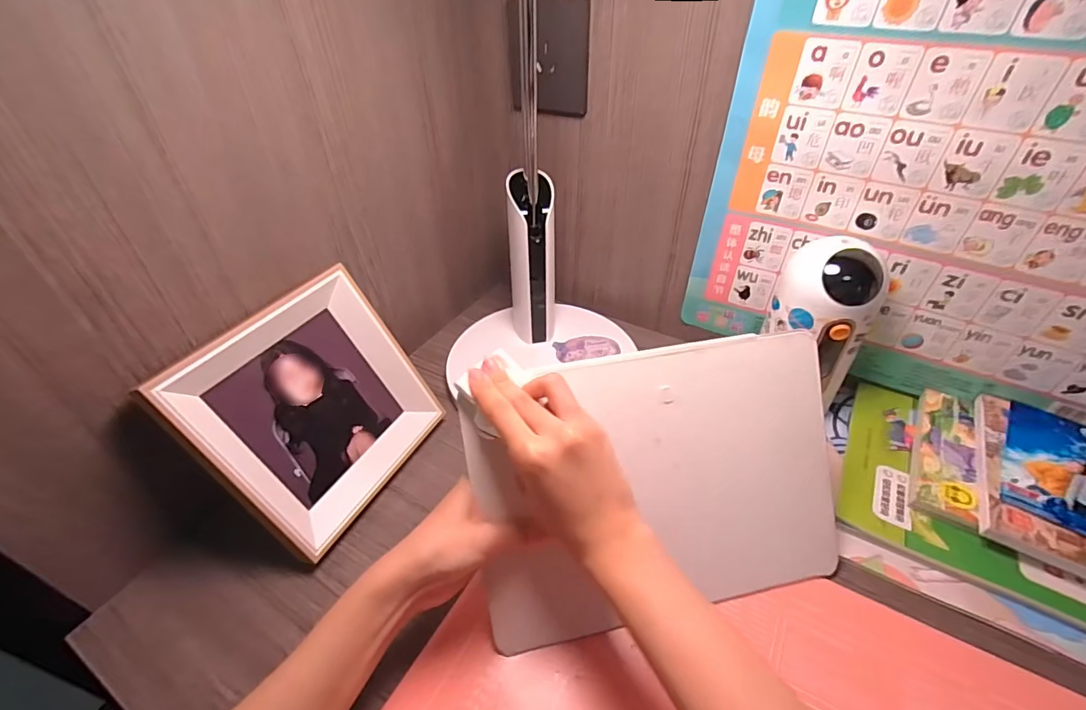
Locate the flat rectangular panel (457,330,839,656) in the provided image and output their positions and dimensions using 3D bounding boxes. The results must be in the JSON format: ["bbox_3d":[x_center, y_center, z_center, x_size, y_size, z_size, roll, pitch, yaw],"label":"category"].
[{"bbox_3d":[0.086,0.094,0.343,0.263,0.182,0.009,-9,3,-10],"label":"flat rectangular panel"}]

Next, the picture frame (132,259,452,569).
[{"bbox_3d":[-0.185,0.042,0.404,0.021,0.175,0.178,-9,31,38],"label":"picture frame"}]

